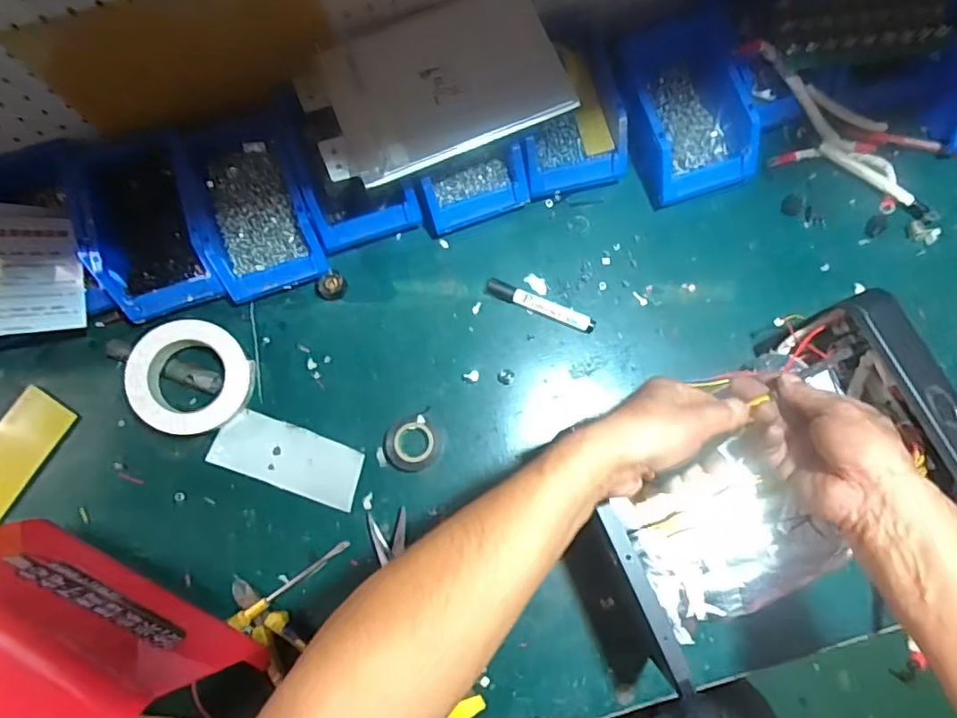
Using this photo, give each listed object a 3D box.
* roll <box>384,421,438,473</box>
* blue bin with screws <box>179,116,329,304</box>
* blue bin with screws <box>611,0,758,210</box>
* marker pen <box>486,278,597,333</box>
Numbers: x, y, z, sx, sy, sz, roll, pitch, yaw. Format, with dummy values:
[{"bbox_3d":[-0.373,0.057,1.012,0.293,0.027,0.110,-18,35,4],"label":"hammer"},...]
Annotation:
[{"bbox_3d":[-0.074,0.094,0.619,0.054,0.011,0.053,0,78,1],"label":"roll"},{"bbox_3d":[-0.251,-0.174,0.649,0.123,0.083,0.195,-17,78,-2],"label":"blue bin with screws"},{"bbox_3d":[0.228,-0.284,0.655,0.122,0.090,0.197,-18,78,-2],"label":"blue bin with screws"},{"bbox_3d":[0.071,-0.061,0.653,0.129,0.014,0.019,23,80,6],"label":"marker pen"}]

